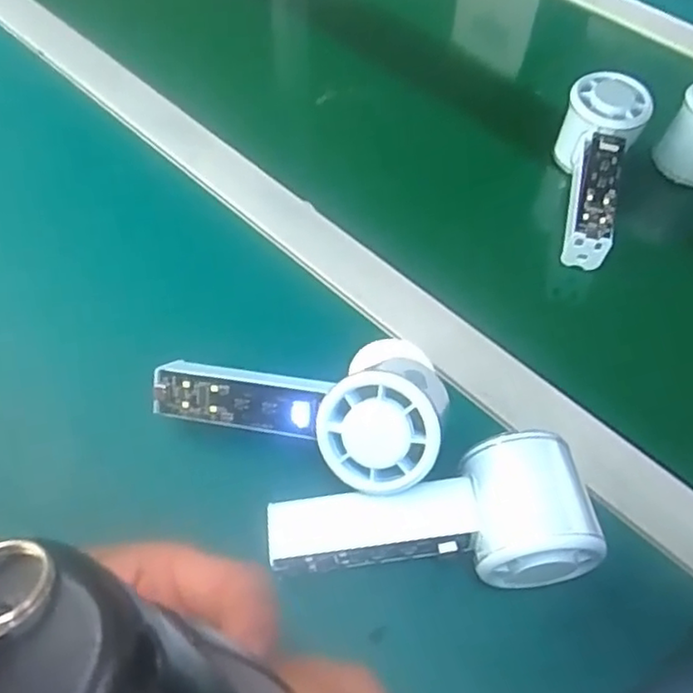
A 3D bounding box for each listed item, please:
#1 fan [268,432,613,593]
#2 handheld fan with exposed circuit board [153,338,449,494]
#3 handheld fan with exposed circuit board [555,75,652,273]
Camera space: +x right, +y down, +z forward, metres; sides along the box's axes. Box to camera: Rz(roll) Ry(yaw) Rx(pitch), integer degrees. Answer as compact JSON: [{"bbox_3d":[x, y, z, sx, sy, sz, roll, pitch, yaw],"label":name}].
[{"bbox_3d":[0.038,0.086,0.318,0.144,0.059,0.056,-6,54,-1],"label":"fan"},{"bbox_3d":[-0.023,0.033,0.343,0.148,0.046,0.059,2,97,23],"label":"handheld fan with exposed circuit board"},{"bbox_3d":[0.178,-0.121,0.476,0.054,0.050,0.146,11,70,11],"label":"handheld fan with exposed circuit board"}]

